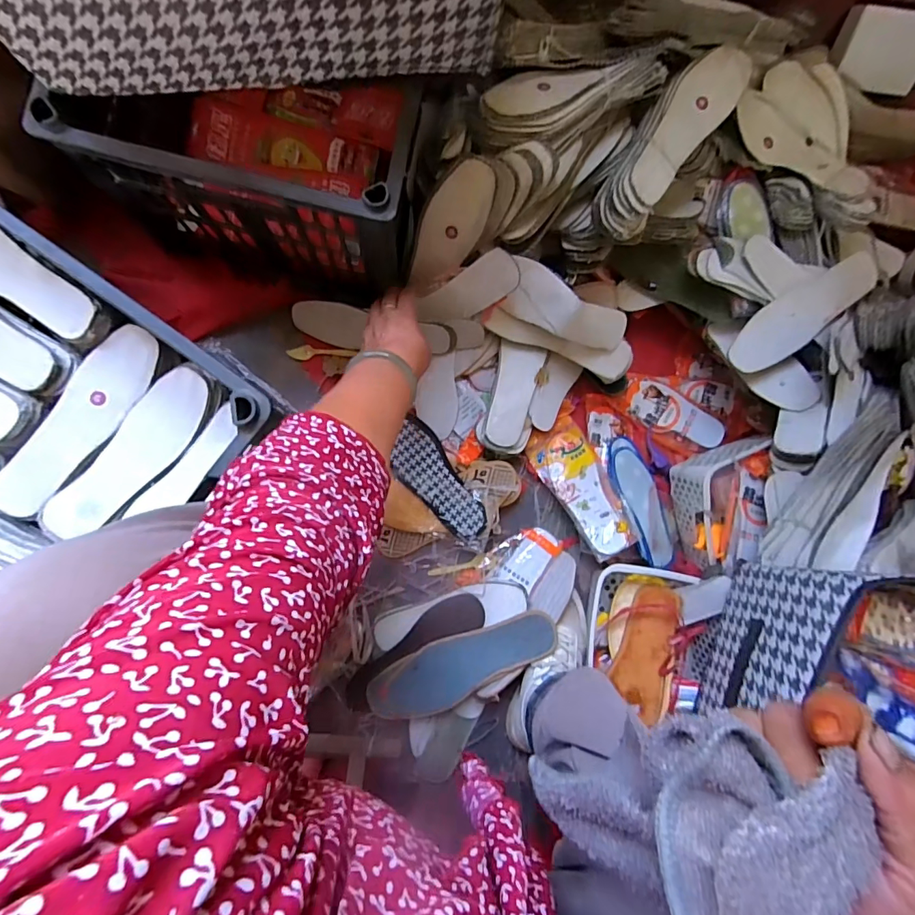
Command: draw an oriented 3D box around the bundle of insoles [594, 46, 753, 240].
[{"bbox_3d":[0.257,-0.384,0.572,0.079,0.051,0.263,35,86,-5],"label":"bundle of insoles"}]

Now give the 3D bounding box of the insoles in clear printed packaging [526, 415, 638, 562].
[{"bbox_3d":[0.183,0.043,0.693,0.090,0.015,0.208,-27,76,-6],"label":"insoles in clear printed packaging"}]

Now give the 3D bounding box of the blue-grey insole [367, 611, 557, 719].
[{"bbox_3d":[0.005,0.289,0.656,0.272,0.015,0.086,-30,84,3],"label":"blue-grey insole"}]

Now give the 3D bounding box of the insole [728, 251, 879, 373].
[{"bbox_3d":[0.460,-0.197,0.623,0.221,0.018,0.070,-40,86,-1],"label":"insole"}]

